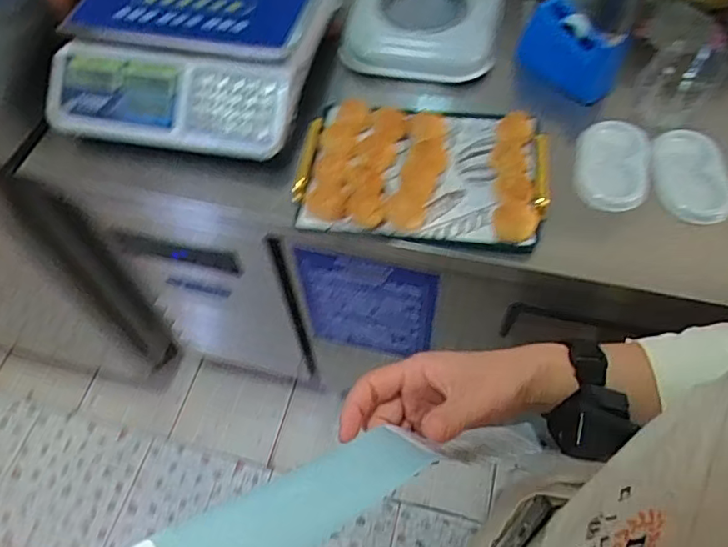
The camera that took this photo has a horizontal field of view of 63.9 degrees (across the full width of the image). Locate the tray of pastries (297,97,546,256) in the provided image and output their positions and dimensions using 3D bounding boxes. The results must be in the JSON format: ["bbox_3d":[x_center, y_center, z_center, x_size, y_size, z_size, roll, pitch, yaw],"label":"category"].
[{"bbox_3d":[0.078,-0.140,0.763,0.307,0.034,0.219,8,59,7],"label":"tray of pastries"}]

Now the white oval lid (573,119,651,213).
[{"bbox_3d":[0.331,-0.144,0.779,0.095,0.026,0.151,10,59,8],"label":"white oval lid"}]

